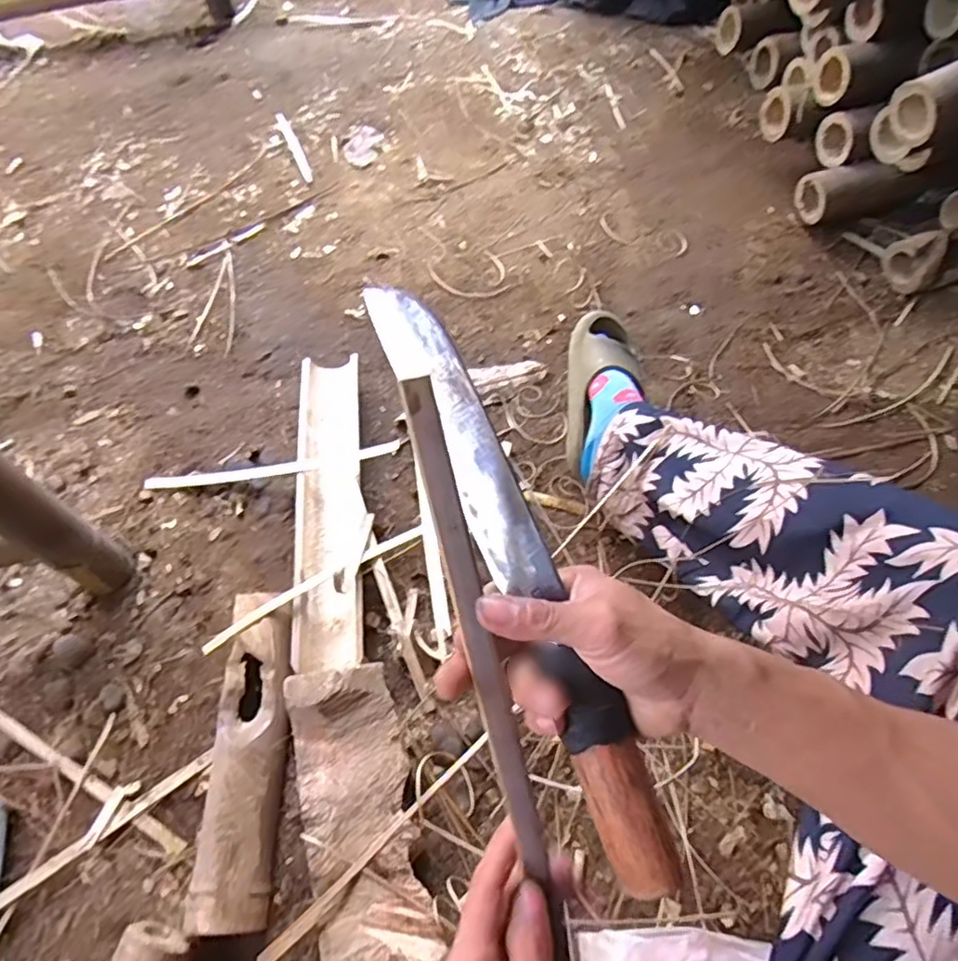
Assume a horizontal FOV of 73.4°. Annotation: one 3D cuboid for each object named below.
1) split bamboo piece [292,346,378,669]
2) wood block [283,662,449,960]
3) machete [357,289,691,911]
[{"bbox_3d":[-0.185,0.022,0.820,0.085,0.046,0.430,-5,62,-2],"label":"split bamboo piece"},{"bbox_3d":[-0.114,0.328,0.619,0.109,0.064,0.288,-13,61,-7],"label":"wood block"},{"bbox_3d":[0.023,0.048,0.339,0.032,0.025,0.340,-23,83,-11],"label":"machete"}]

